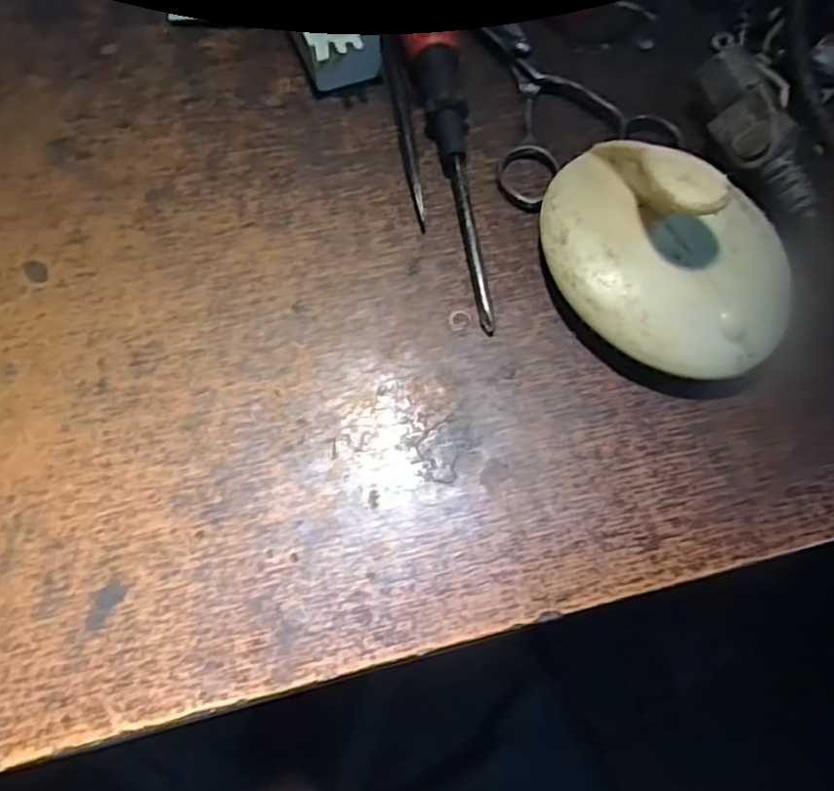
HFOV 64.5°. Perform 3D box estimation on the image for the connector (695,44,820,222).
[{"bbox_3d":[0.121,-0.093,0.237,0.017,0.020,0.068,-13,67,-8],"label":"connector"}]

